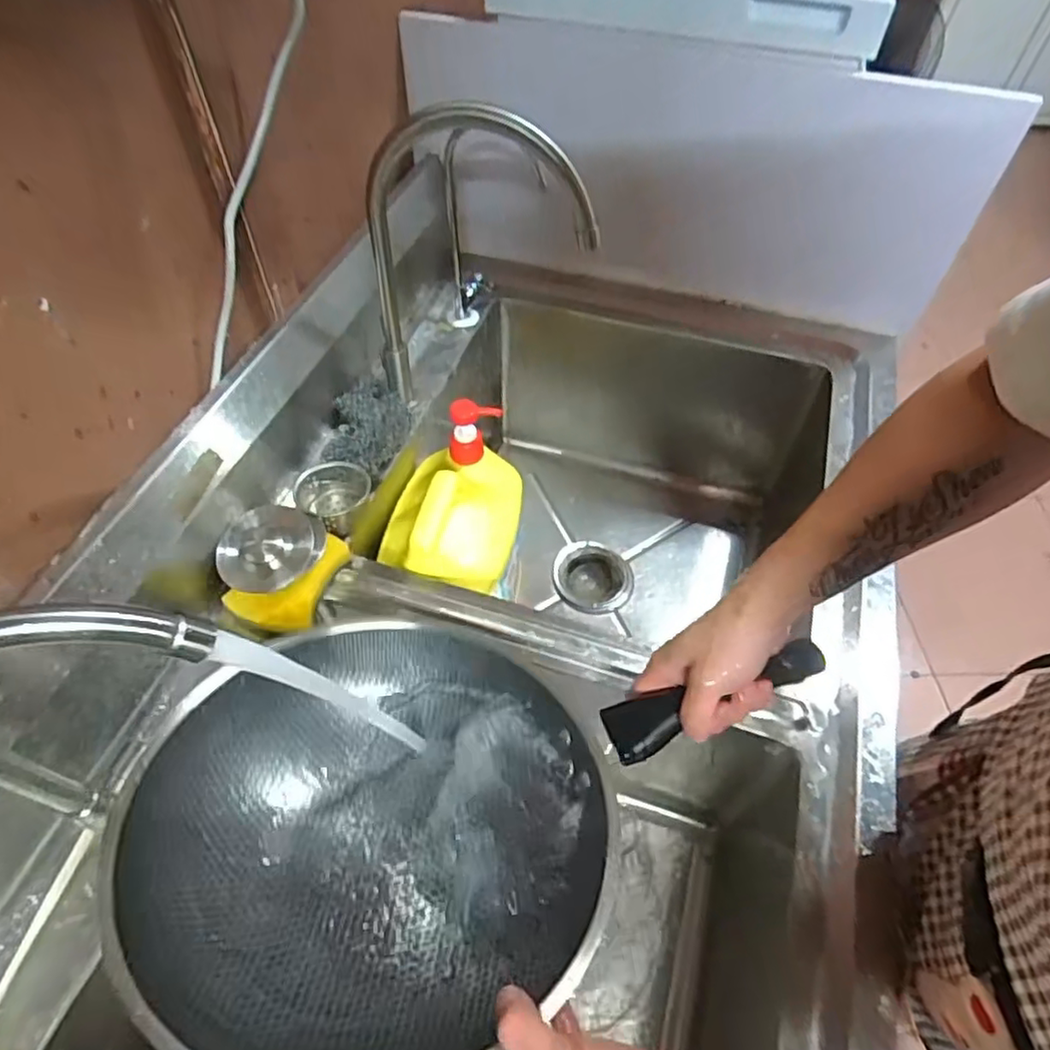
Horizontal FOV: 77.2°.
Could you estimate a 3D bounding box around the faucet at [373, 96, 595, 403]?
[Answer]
[{"bbox_3d":[-0.044,-0.225,0.623,0.212,0.300,0.045,9,53,5],"label":"faucet"}]

